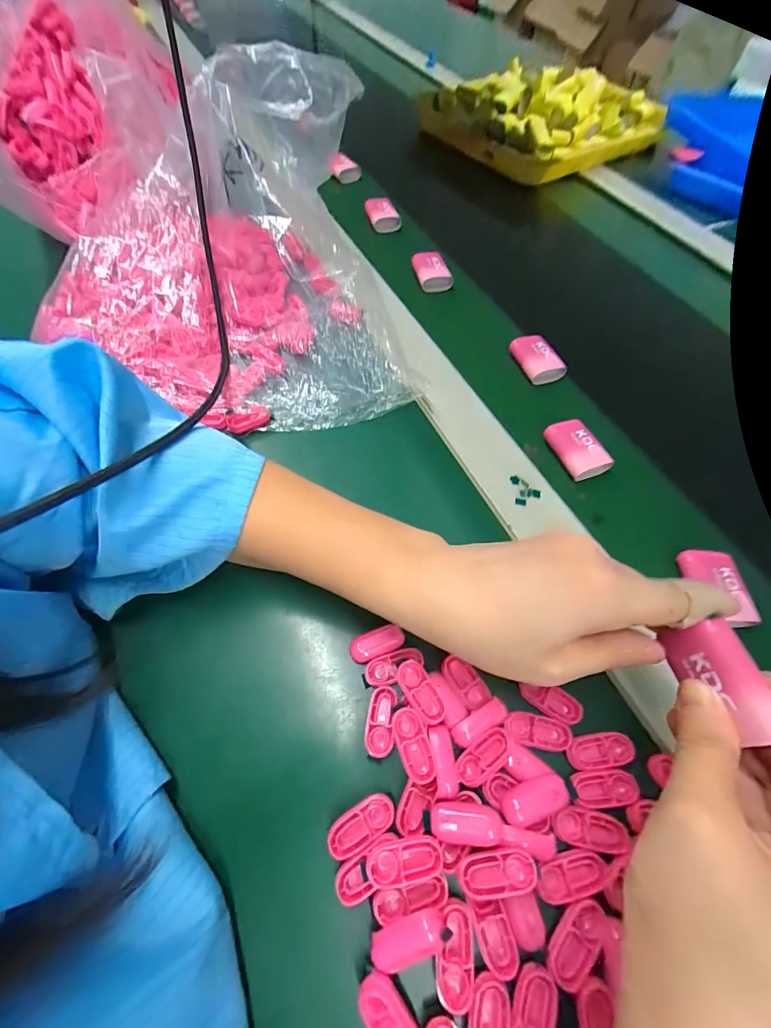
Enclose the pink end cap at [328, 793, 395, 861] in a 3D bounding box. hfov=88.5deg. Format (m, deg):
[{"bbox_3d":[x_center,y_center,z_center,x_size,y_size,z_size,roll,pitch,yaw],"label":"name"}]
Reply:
[{"bbox_3d":[-0.012,0.151,0.190,0.034,0.004,0.016,-26,63,-15],"label":"pink end cap"}]

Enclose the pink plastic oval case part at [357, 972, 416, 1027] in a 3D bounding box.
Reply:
[{"bbox_3d":[0.002,0.204,0.157,0.016,0.008,0.034,-34,66,-19],"label":"pink plastic oval case part"}]

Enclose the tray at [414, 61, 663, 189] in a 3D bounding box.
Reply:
[{"bbox_3d":[0.272,-0.681,0.668,0.393,0.064,0.289,-32,65,-18],"label":"tray"}]

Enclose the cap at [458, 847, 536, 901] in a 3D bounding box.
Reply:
[{"bbox_3d":[0.050,0.161,0.178,0.033,0.009,0.015,-8,60,-5],"label":"cap"}]

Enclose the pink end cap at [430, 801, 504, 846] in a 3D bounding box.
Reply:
[{"bbox_3d":[0.038,0.147,0.187,0.033,0.009,0.016,2,60,0],"label":"pink end cap"}]

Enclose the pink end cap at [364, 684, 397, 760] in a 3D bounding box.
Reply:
[{"bbox_3d":[-0.002,0.113,0.216,0.015,0.006,0.033,5,60,2],"label":"pink end cap"}]

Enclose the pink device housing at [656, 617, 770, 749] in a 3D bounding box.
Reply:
[{"bbox_3d":[0.141,0.070,0.166,0.015,0.028,0.043,14,51,-32],"label":"pink device housing"}]

